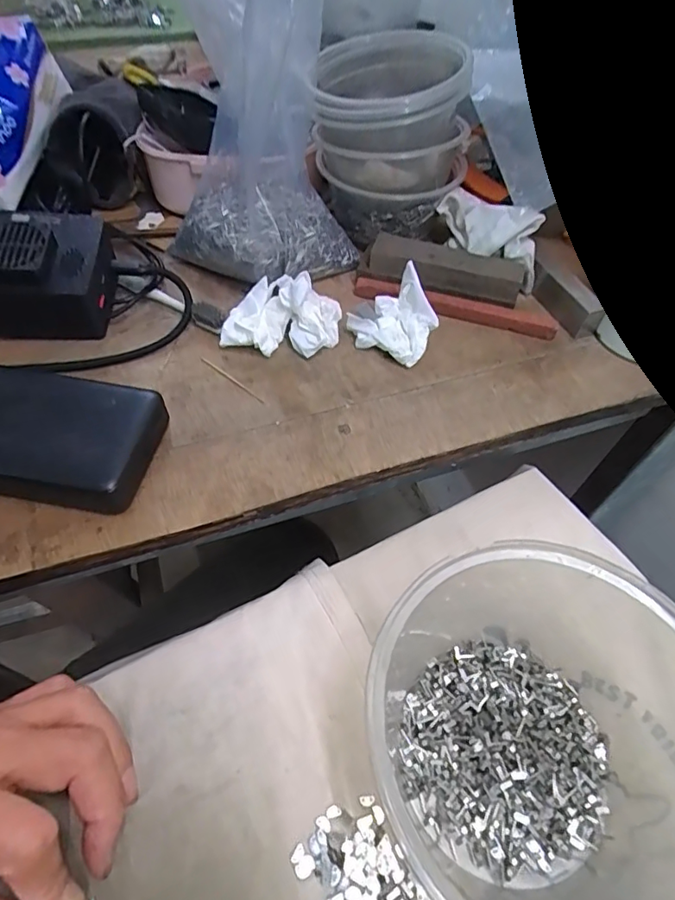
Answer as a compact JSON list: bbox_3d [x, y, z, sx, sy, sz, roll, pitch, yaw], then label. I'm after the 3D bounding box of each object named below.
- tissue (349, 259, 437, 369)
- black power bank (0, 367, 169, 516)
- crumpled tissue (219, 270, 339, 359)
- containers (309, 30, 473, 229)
[{"bbox_3d":[0.039,-0.085,0.342,0.049,0.038,0.051,-23,58,-18],"label":"tissue"},{"bbox_3d":[-0.181,-0.012,0.289,0.152,0.025,0.072,10,54,5],"label":"black power bank"},{"bbox_3d":[-0.037,-0.094,0.344,0.077,0.039,0.053,7,54,2],"label":"crumpled tissue"},{"bbox_3d":[0.038,-0.239,0.385,0.114,0.095,0.104,-1,54,-3],"label":"containers"}]

